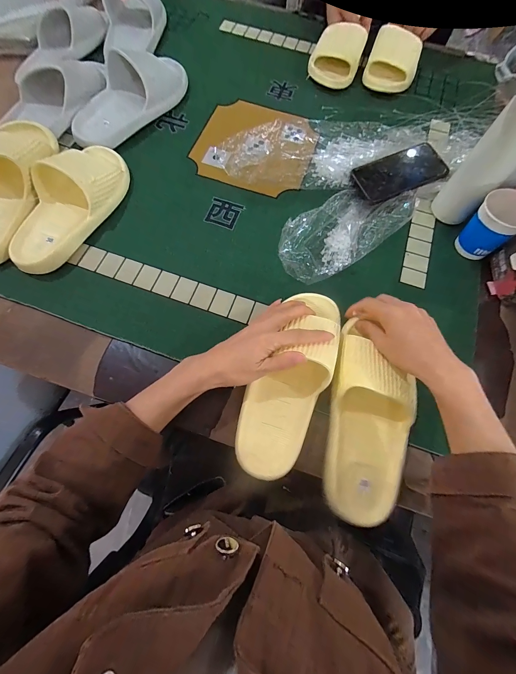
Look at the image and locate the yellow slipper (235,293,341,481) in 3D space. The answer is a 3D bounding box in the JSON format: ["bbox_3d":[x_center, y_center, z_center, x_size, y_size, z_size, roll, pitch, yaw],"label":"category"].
[{"bbox_3d":[0.045,0.049,0.349,0.084,0.065,0.248,25,78,6],"label":"yellow slipper"}]

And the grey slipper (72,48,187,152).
[{"bbox_3d":[-0.238,-0.447,0.513,0.099,0.065,0.248,33,73,9],"label":"grey slipper"}]

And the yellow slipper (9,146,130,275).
[{"bbox_3d":[-0.295,-0.213,0.429,0.101,0.062,0.241,25,72,7],"label":"yellow slipper"}]

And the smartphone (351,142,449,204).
[{"bbox_3d":[0.249,-0.288,0.485,0.166,0.006,0.080,-24,79,-8],"label":"smartphone"}]

